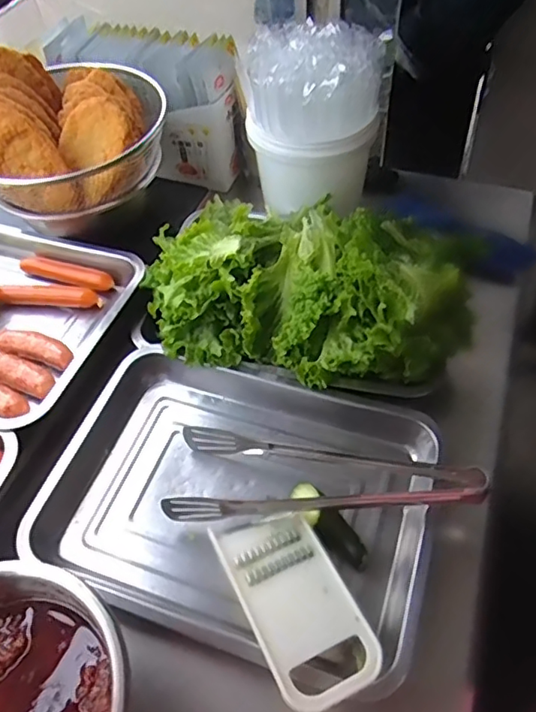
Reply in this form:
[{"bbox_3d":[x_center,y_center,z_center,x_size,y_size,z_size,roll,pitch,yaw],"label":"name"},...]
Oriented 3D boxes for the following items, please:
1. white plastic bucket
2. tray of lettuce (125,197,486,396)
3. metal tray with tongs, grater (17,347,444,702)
[{"bbox_3d":[0.058,-0.293,0.714,0.152,0.185,0.139,9,53,13],"label":"white plastic bucket"},{"bbox_3d":[0.044,-0.082,0.638,0.358,0.121,0.238,9,53,13],"label":"tray of lettuce"},{"bbox_3d":[-0.028,0.138,0.549,0.361,0.062,0.258,11,53,14],"label":"metal tray with tongs, grater"}]

